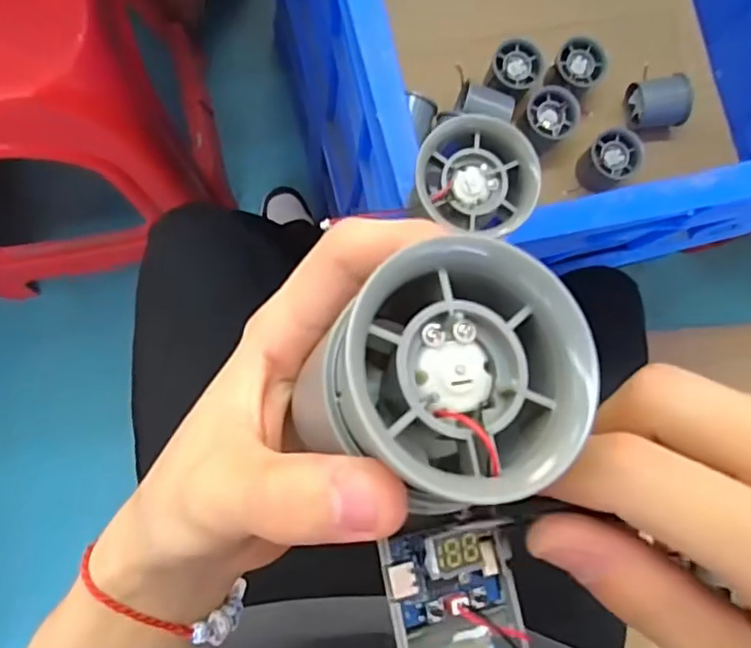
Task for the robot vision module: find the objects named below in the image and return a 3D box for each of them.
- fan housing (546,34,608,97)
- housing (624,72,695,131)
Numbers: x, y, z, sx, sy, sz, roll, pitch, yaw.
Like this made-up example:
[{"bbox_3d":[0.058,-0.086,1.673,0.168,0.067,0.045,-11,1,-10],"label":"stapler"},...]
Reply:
[{"bbox_3d":[0.219,-0.280,0.680,0.058,0.054,0.053,1,85,-6],"label":"fan housing"},{"bbox_3d":[0.313,-0.244,0.683,0.054,0.053,0.053,-2,85,-6],"label":"housing"}]

